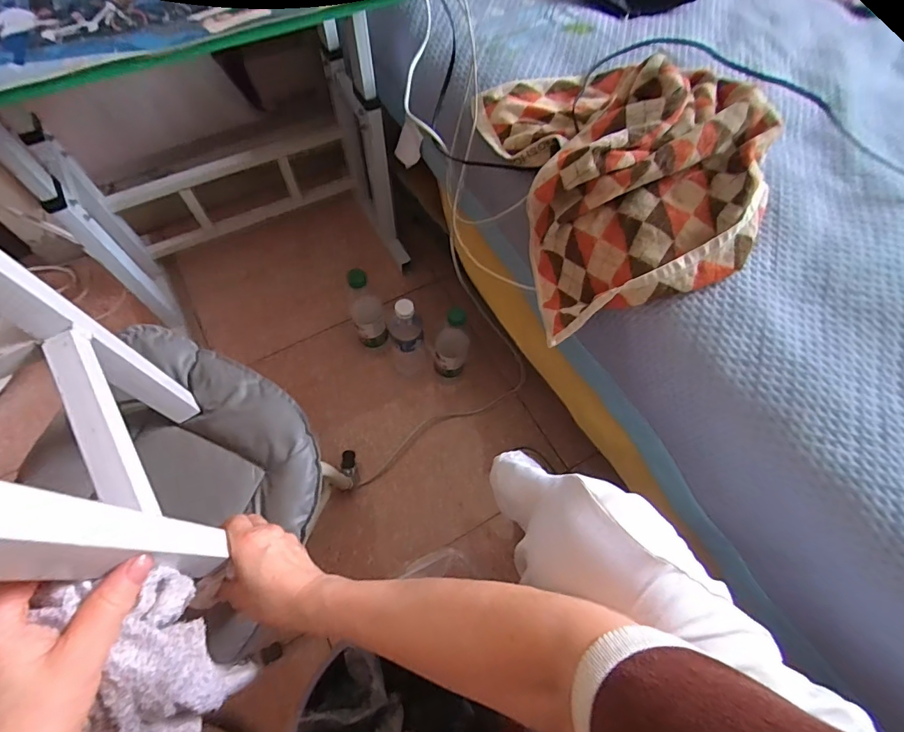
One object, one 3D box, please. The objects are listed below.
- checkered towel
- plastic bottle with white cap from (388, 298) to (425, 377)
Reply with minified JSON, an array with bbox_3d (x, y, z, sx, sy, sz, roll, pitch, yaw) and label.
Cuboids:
[{"bbox_3d":[0.211,-0.247,0.536,0.303,0.097,0.360,-19,74,17],"label":"checkered towel"},{"bbox_3d":[-0.081,-0.051,0.843,0.059,0.235,0.070,-2,64,-4],"label":"plastic bottle with white cap"}]

